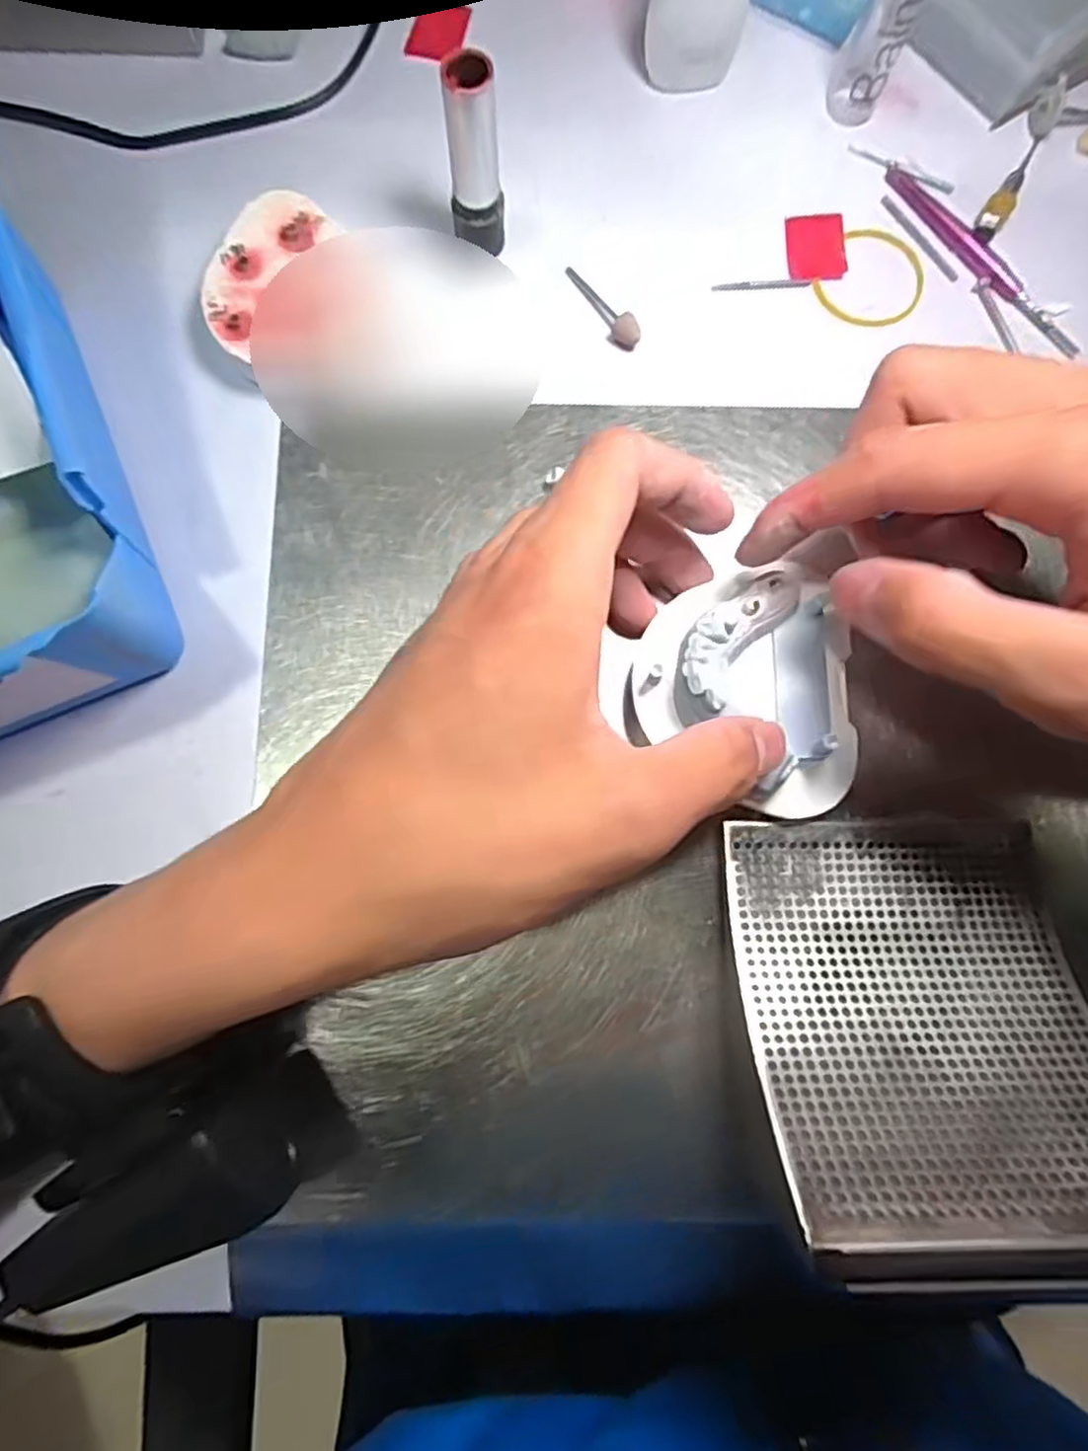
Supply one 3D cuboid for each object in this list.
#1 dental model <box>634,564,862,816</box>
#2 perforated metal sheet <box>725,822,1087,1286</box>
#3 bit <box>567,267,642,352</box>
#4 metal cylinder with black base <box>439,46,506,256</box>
[{"bbox_3d":[0.063,-0.012,0.205,0.067,0.023,0.074,0,80,-1],"label":"dental model"},{"bbox_3d":[0.105,0.079,0.184,0.094,0.014,0.109,-1,50,0],"label":"perforated metal sheet"},{"bbox_3d":[0.022,-0.156,0.248,0.008,0.008,0.040,-29,82,-6],"label":"bit"},{"bbox_3d":[-0.023,-0.188,0.227,0.017,0.058,0.018,-5,80,-2],"label":"metal cylinder with black base"}]

